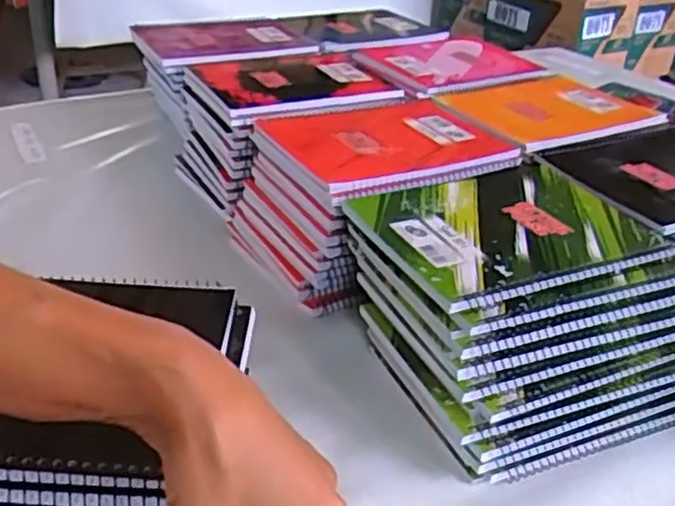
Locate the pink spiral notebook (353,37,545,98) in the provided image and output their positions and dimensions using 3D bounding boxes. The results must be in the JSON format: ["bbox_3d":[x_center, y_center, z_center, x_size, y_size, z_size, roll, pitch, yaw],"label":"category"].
[{"bbox_3d":[0.136,-0.236,0.888,0.217,0.017,0.160,-17,36,-32],"label":"pink spiral notebook"}]

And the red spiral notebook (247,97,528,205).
[{"bbox_3d":[0.039,-0.105,0.660,0.205,0.013,0.179,-16,36,-30],"label":"red spiral notebook"}]

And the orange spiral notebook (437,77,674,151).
[{"bbox_3d":[0.219,-0.156,0.766,0.199,0.012,0.183,-13,35,-27],"label":"orange spiral notebook"}]

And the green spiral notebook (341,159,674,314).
[{"bbox_3d":[0.122,-0.022,0.533,0.197,0.010,0.161,-12,34,-24],"label":"green spiral notebook"}]

